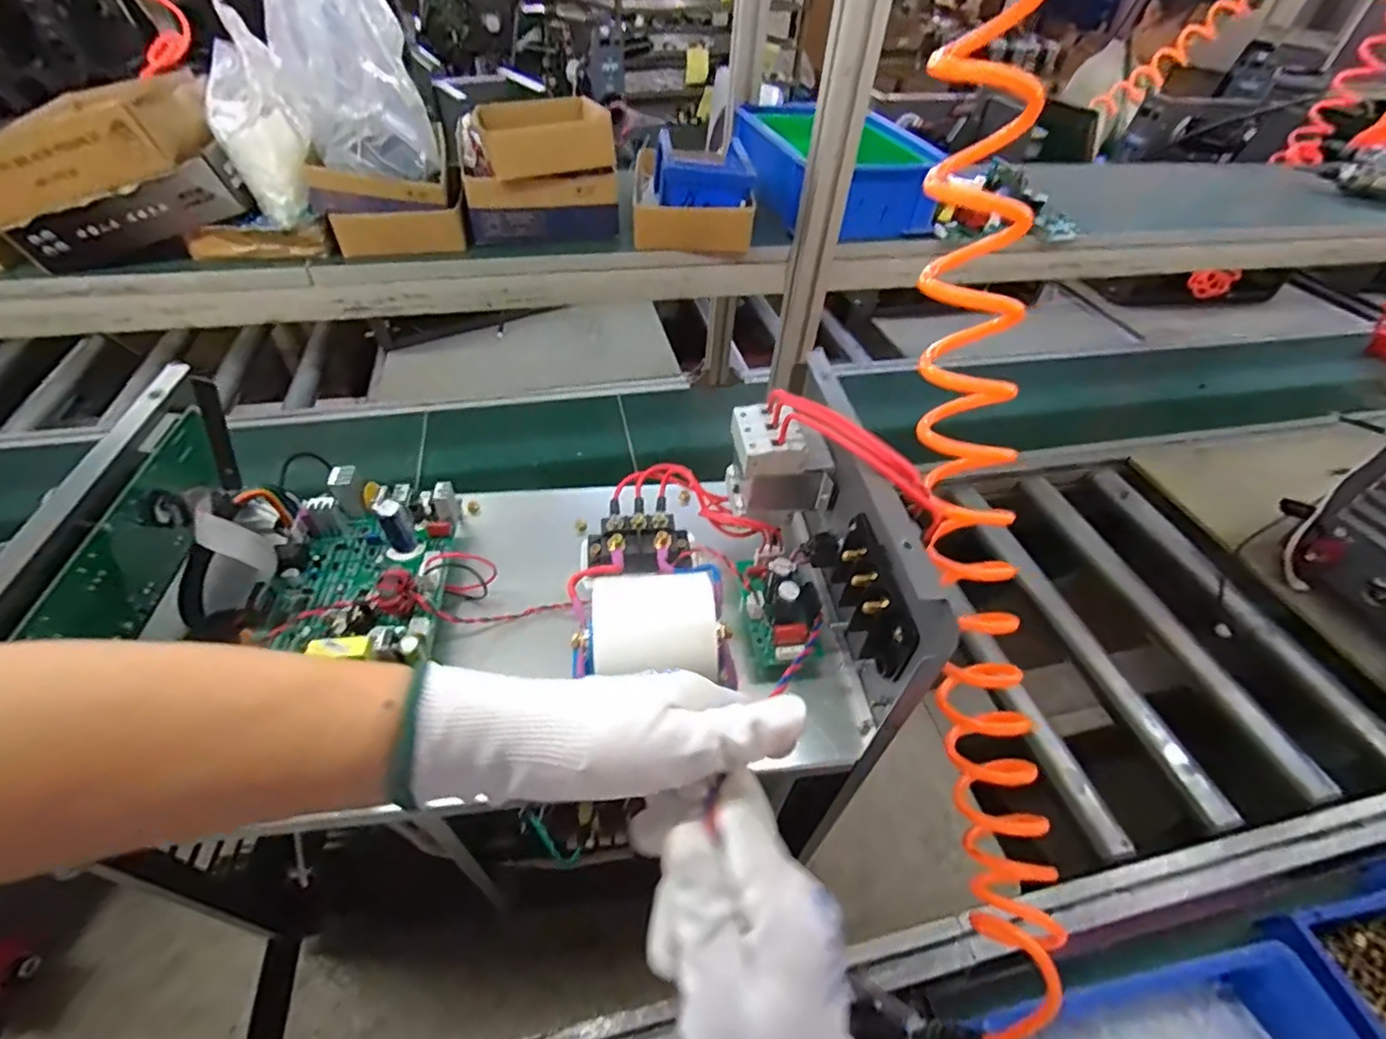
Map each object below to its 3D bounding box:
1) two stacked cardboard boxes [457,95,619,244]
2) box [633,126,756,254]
[{"bbox_3d":[-0.187,-0.420,0.699,0.169,0.109,0.162,-10,48,-13],"label":"two stacked cardboard boxes"},{"bbox_3d":[0.000,-0.388,0.698,0.136,0.096,0.108,1,46,-4],"label":"box"}]

